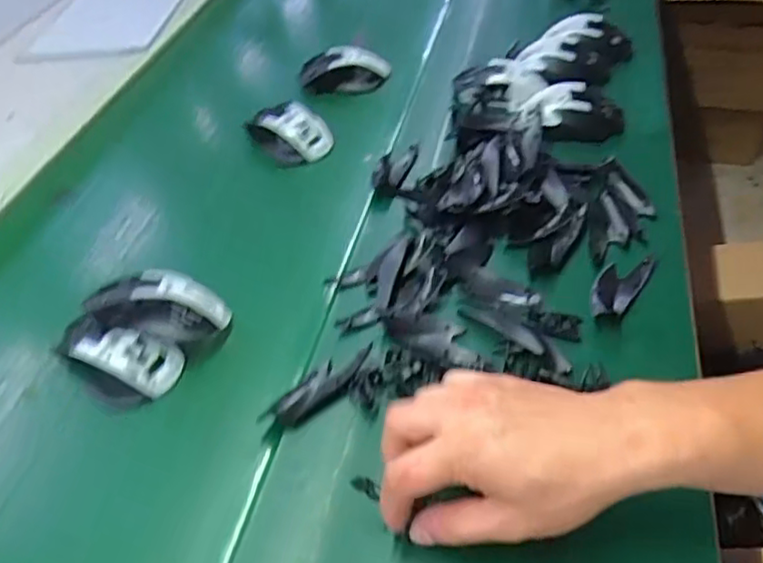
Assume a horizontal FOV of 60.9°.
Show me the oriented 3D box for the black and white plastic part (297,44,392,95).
[{"bbox_3d":[-0.050,-0.270,0.836,0.113,0.046,0.055,7,47,13],"label":"black and white plastic part"}]

